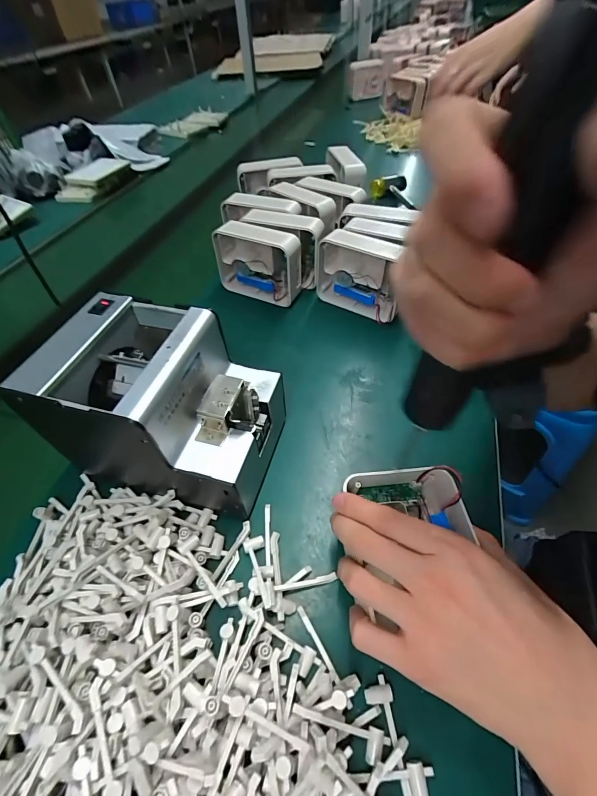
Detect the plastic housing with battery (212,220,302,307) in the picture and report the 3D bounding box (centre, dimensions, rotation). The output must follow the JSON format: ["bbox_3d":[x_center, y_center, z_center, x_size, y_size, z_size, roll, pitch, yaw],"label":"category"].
[{"bbox_3d":[-0.060,-0.198,0.527,0.131,0.110,0.040,21,55,19],"label":"plastic housing with battery"}]

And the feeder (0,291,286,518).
[{"bbox_3d":[-0.116,0.008,0.328,0.179,0.143,0.125,9,52,11],"label":"feeder"}]

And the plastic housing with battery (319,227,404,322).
[{"bbox_3d":[0.088,-0.173,0.503,0.130,0.108,0.046,30,59,25],"label":"plastic housing with battery"}]

